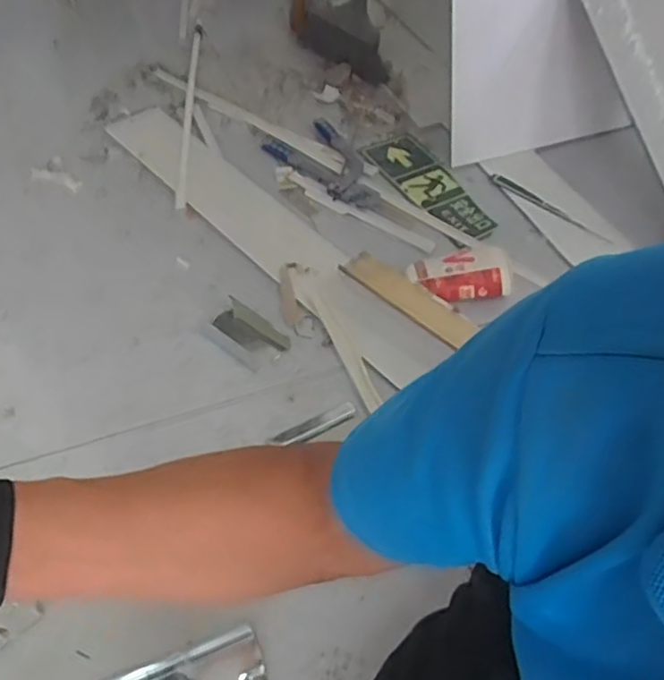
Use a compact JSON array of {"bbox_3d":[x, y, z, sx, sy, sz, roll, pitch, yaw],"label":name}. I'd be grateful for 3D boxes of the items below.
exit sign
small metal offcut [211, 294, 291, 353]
[{"bbox_3d":[0.187,-0.300,1.219,0.103,0.016,0.358,-37,63,-2],"label":"exit sign"},{"bbox_3d":[-0.127,-0.016,1.003,0.130,0.033,0.055,30,56,21],"label":"small metal offcut"}]

